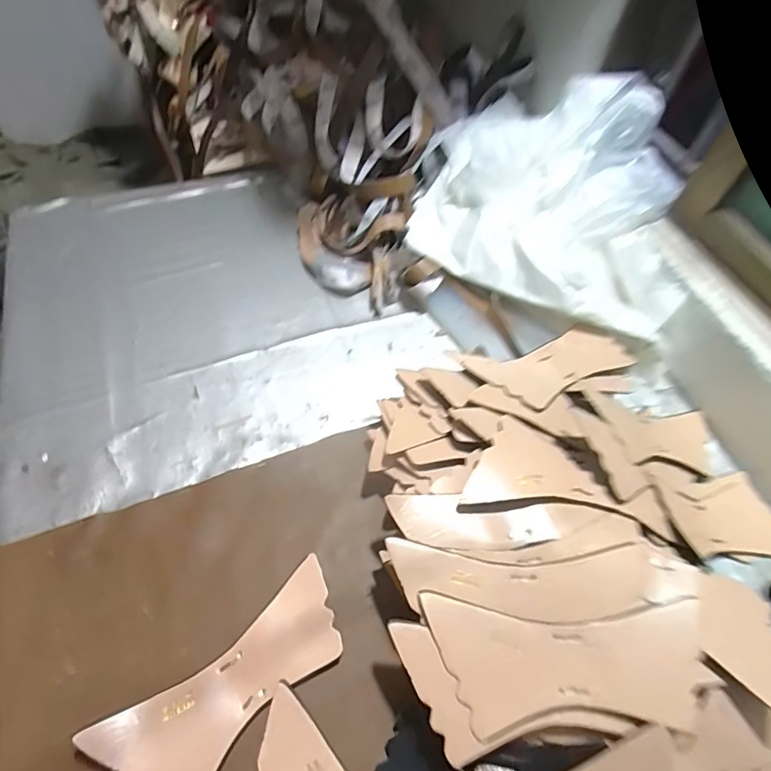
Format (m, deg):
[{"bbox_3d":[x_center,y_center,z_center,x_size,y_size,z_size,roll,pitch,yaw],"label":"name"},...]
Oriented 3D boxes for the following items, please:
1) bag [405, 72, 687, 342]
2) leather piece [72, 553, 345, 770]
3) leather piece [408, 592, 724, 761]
[{"bbox_3d":[0.243,-0.262,0.639,0.347,0.136,0.306,23,59,9],"label":"bag"},{"bbox_3d":[-0.128,0.257,0.409,0.213,0.020,0.087,-34,66,-22],"label":"leather piece"},{"bbox_3d":[0.143,0.219,0.374,0.216,0.009,0.089,0,66,2],"label":"leather piece"}]

